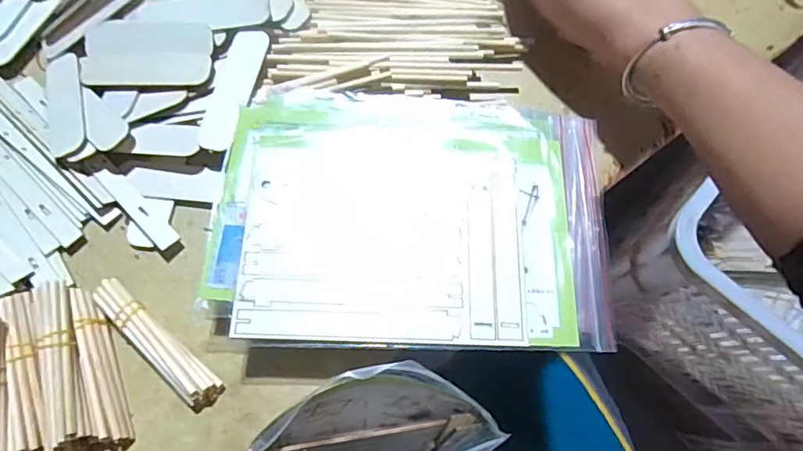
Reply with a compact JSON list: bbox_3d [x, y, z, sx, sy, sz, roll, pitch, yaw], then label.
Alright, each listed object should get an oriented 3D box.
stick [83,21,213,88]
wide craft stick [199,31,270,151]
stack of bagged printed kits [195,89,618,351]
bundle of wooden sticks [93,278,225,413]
[{"bbox_3d":[-0.198,-0.133,0.396,0.106,0.004,0.052,2,80,8],"label":"stick"},{"bbox_3d":[-0.127,-0.104,0.384,0.028,0.004,0.101,12,74,1],"label":"wide craft stick"},{"bbox_3d":[0.007,-0.011,0.349,0.257,0.033,0.183,1,72,-1],"label":"stack of bagged printed kits"},{"bbox_3d":[-0.162,0.078,0.334,0.104,0.017,0.023,40,76,11],"label":"bundle of wooden sticks"}]

